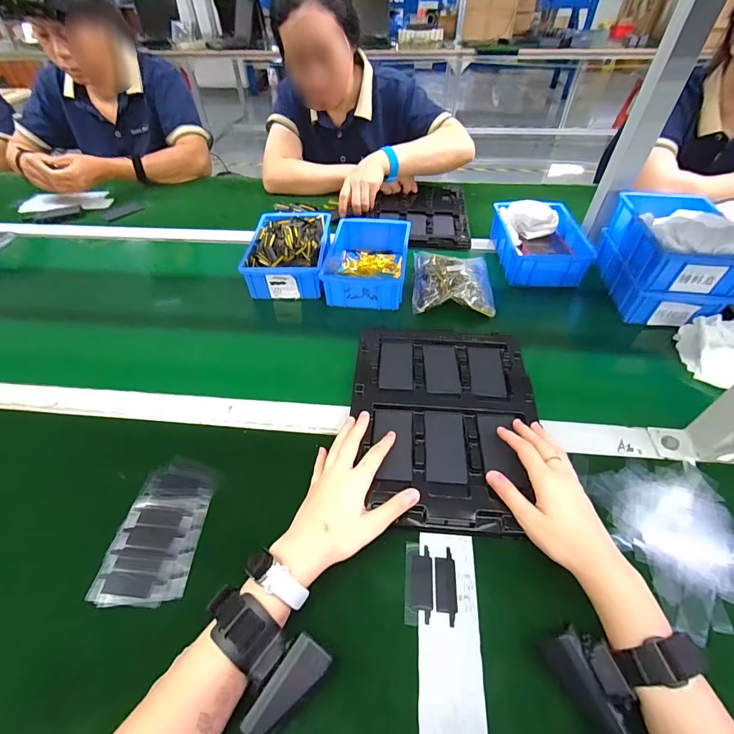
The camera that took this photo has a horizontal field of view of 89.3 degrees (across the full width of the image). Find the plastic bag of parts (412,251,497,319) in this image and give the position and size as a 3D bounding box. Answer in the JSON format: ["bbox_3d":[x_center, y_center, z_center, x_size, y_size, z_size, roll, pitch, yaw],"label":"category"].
[{"bbox_3d":[0.145,-0.154,0.639,0.126,0.033,0.161,2,47,3],"label":"plastic bag of parts"}]

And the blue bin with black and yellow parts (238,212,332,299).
[{"bbox_3d":[-0.141,-0.215,0.700,0.142,0.064,0.208,1,47,2],"label":"blue bin with black and yellow parts"}]

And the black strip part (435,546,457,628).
[{"bbox_3d":[0.074,0.202,0.346,0.020,0.004,0.061,4,47,4],"label":"black strip part"}]

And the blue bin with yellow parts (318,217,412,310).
[{"bbox_3d":[0.001,-0.194,0.680,0.133,0.060,0.216,5,48,5],"label":"blue bin with yellow parts"}]

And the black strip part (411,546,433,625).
[{"bbox_3d":[0.052,0.202,0.348,0.020,0.004,0.061,5,48,5],"label":"black strip part"}]

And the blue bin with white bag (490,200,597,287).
[{"bbox_3d":[0.323,-0.239,0.705,0.139,0.071,0.197,1,47,2],"label":"blue bin with white bag"}]

